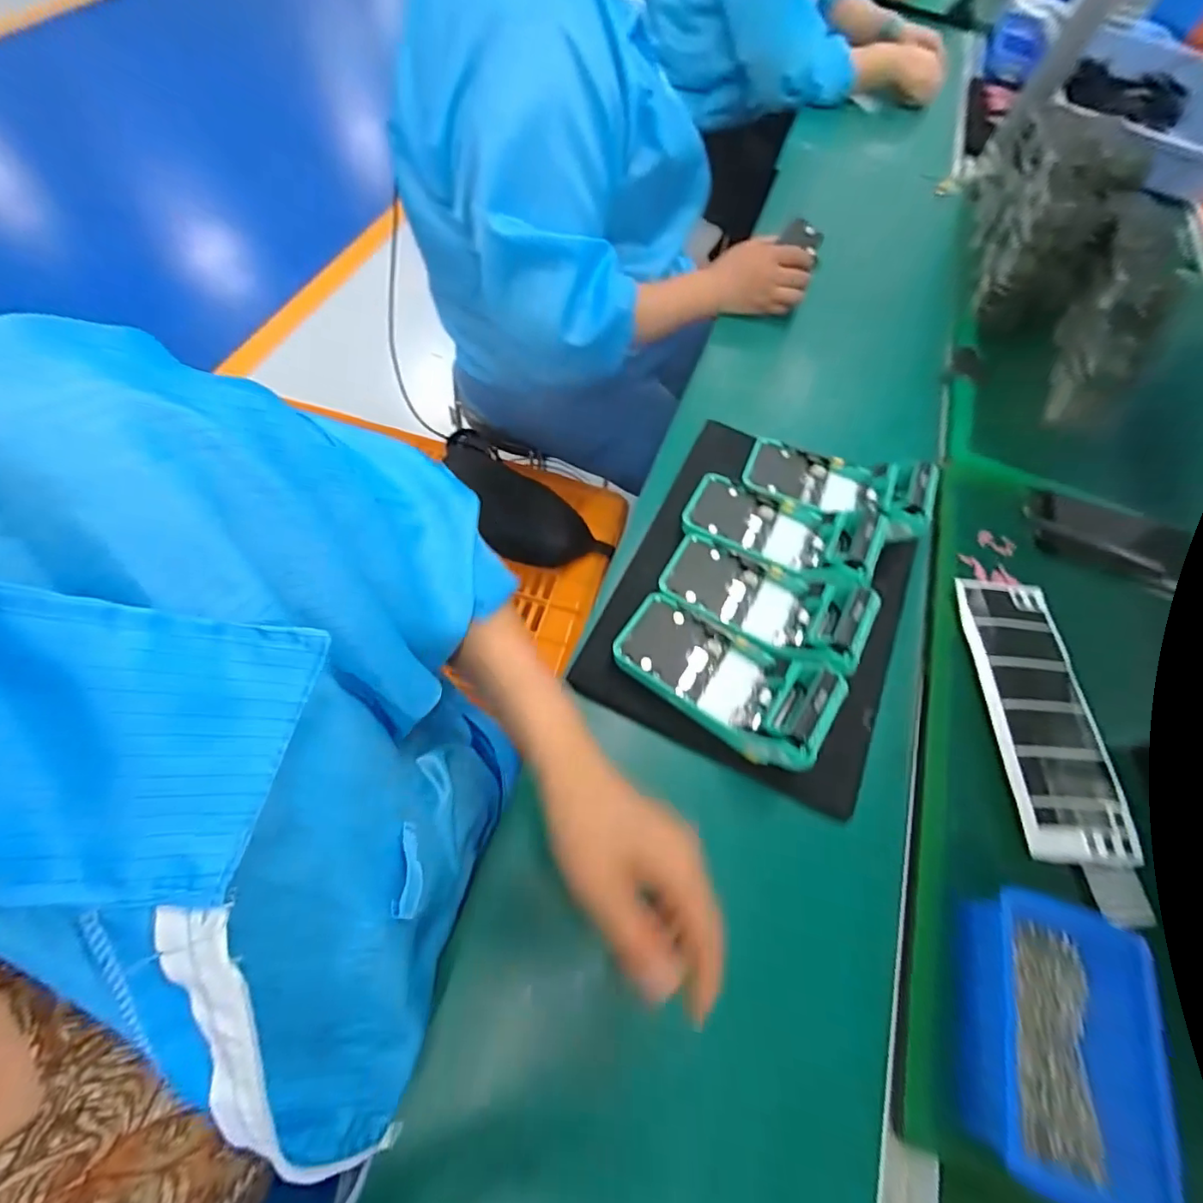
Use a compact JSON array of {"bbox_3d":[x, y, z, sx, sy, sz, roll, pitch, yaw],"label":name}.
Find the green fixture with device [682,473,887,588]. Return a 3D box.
[{"bbox_3d":[0.166,-0.072,0.510,0.171,0.042,0.081,27,61,15],"label":"green fixture with device"}]

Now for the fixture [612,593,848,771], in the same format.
[{"bbox_3d":[0.096,0.062,0.450,0.170,0.074,0.079,30,62,17],"label":"fixture"}]

